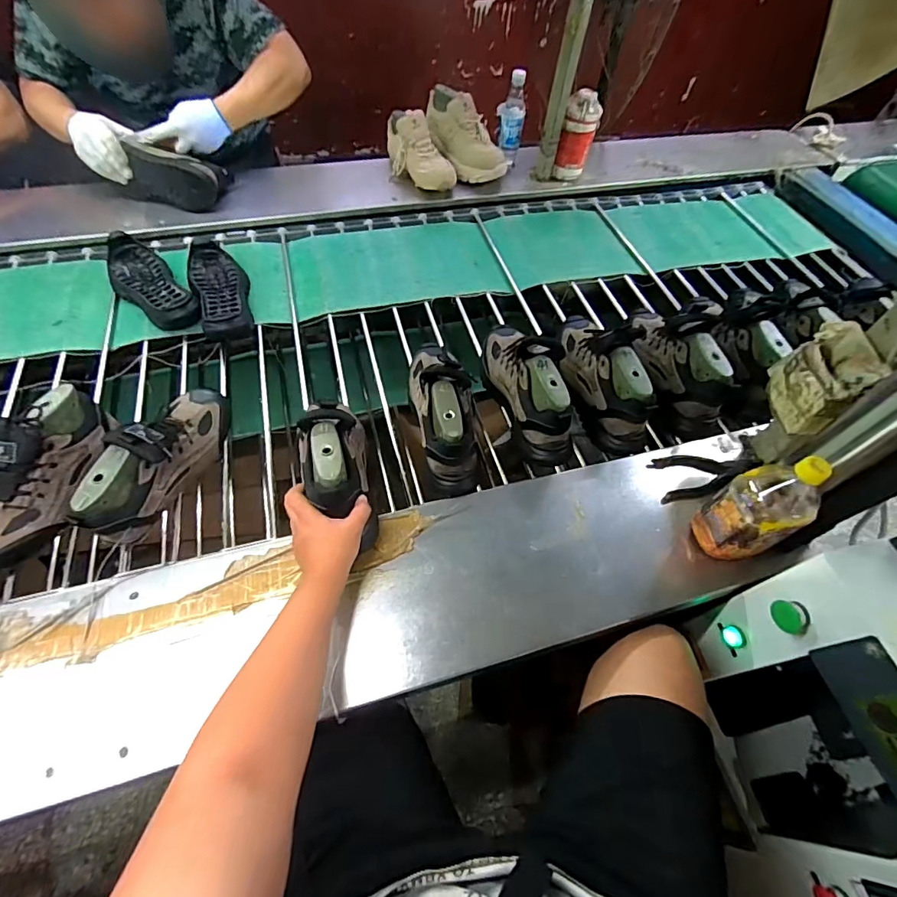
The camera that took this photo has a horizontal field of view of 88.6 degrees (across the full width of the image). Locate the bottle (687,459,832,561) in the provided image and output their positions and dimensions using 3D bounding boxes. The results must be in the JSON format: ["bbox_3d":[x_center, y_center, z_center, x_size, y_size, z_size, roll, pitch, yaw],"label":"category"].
[{"bbox_3d":[0.417,0.073,0.596,0.107,0.180,0.089,-24,63,-17],"label":"bottle"}]

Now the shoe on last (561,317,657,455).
[{"bbox_3d":[0.275,-0.150,0.834,0.096,0.138,0.301,-8,59,-8],"label":"shoe on last"}]

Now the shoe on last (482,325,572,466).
[{"bbox_3d":[0.137,-0.120,0.804,0.092,0.139,0.296,-13,60,-11],"label":"shoe on last"}]

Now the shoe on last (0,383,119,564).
[{"bbox_3d":[-0.591,0.031,0.640,0.090,0.096,0.262,10,58,3],"label":"shoe on last"}]

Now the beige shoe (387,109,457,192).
[{"bbox_3d":[-0.079,-0.768,1.189,0.103,0.120,0.237,-24,63,-17],"label":"beige shoe"}]

